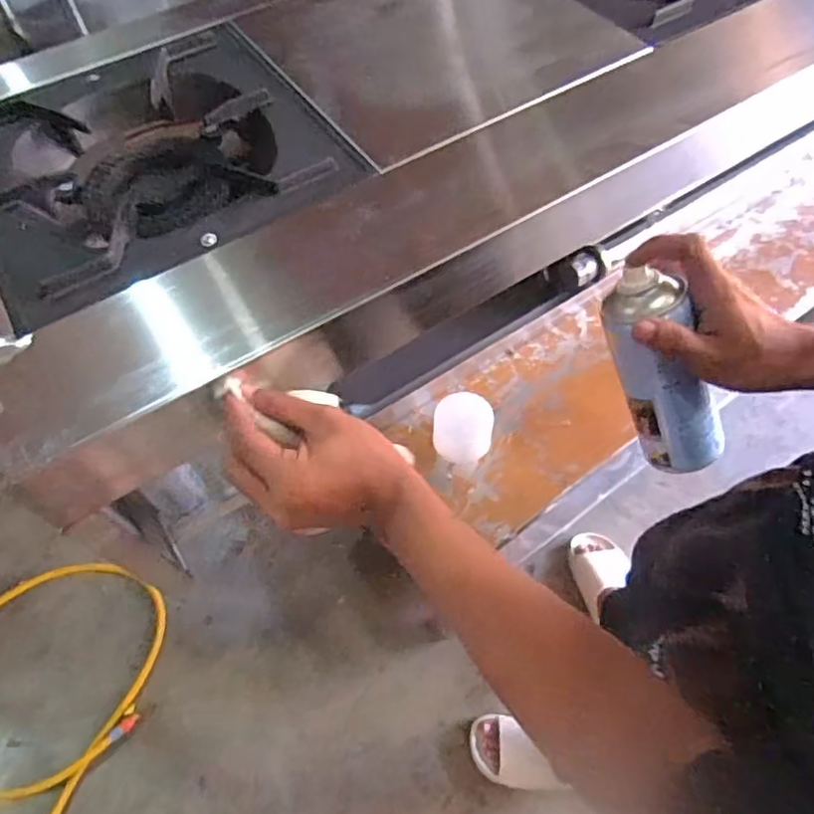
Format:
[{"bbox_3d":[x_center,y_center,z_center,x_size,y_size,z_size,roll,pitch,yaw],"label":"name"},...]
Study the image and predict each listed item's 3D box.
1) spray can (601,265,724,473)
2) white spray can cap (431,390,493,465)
[{"bbox_3d":[0.201,-0.023,0.481,0.057,0.179,0.054,-36,26,-17],"label":"spray can"},{"bbox_3d":[0.063,0.022,0.689,0.063,0.043,0.062,-2,59,3],"label":"white spray can cap"}]

